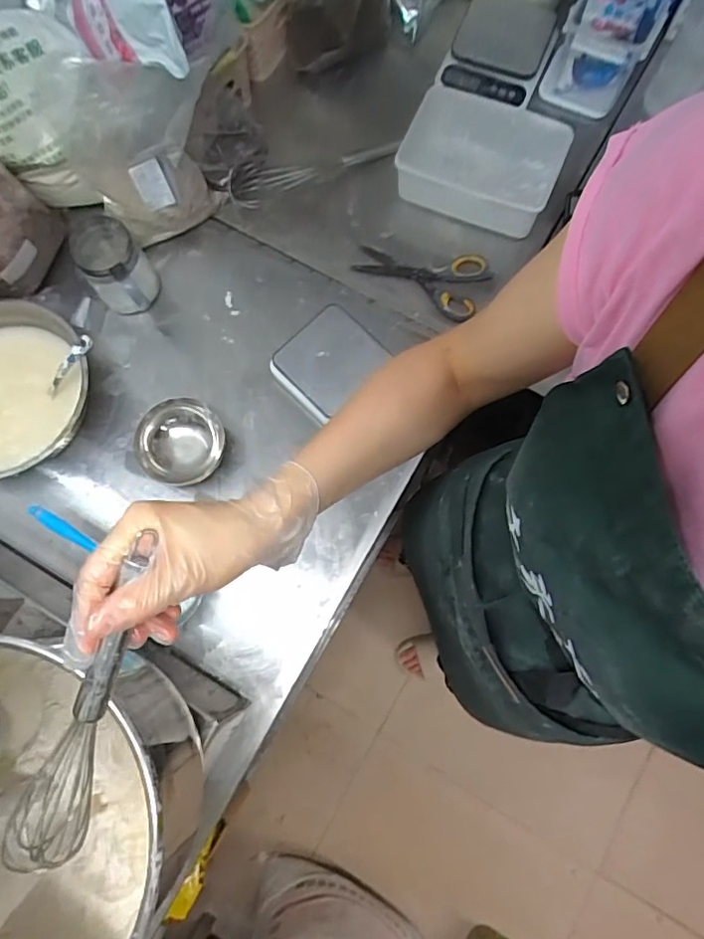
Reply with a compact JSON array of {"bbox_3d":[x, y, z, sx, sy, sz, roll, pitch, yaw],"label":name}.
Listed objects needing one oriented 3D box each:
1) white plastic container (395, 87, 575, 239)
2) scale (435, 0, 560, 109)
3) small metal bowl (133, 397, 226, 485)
[{"bbox_3d":[0.190,-0.450,0.830,0.219,0.071,0.166,21,78,6],"label":"white plastic container"},{"bbox_3d":[0.226,-0.647,0.882,0.146,0.034,0.203,23,78,6],"label":"scale"},{"bbox_3d":[-0.222,-0.034,0.738,0.105,0.066,0.113,23,78,7],"label":"small metal bowl"}]

